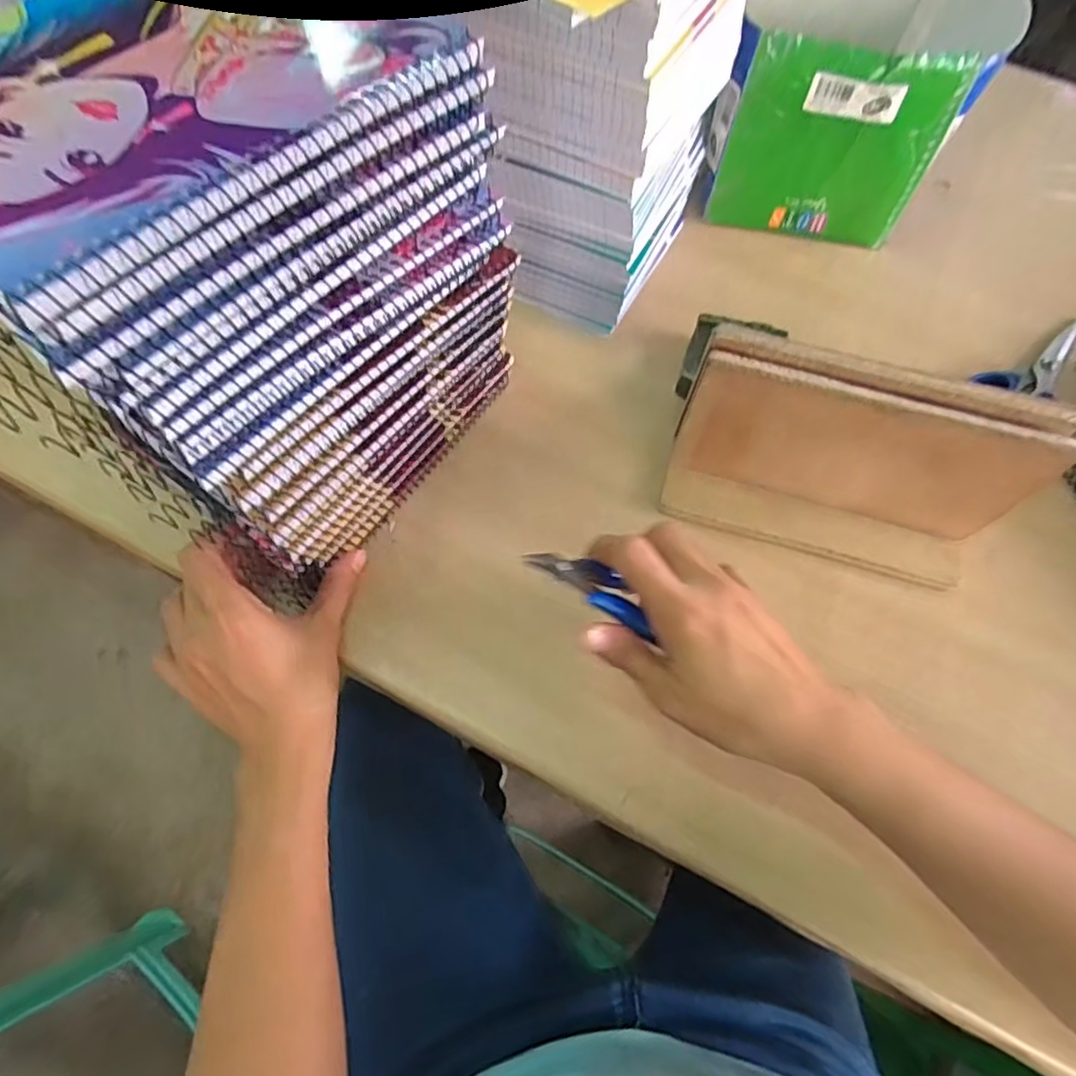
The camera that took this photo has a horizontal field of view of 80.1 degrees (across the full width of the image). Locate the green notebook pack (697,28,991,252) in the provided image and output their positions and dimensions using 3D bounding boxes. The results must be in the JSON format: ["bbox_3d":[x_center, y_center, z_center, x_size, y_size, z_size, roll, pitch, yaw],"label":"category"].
[{"bbox_3d":[0.218,-0.291,0.482,0.147,0.136,0.015,9,65,2],"label":"green notebook pack"}]

